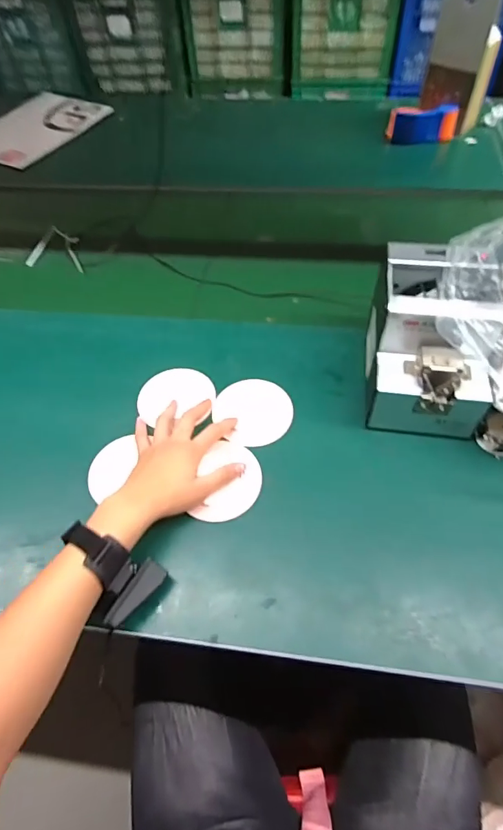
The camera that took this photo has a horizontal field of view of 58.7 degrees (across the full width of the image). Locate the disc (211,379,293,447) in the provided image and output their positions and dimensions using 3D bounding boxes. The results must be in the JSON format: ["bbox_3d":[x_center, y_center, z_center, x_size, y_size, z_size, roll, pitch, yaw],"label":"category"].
[{"bbox_3d":[0.001,-0.004,0.574,0.099,0.012,0.095,-1,54,2],"label":"disc"}]

